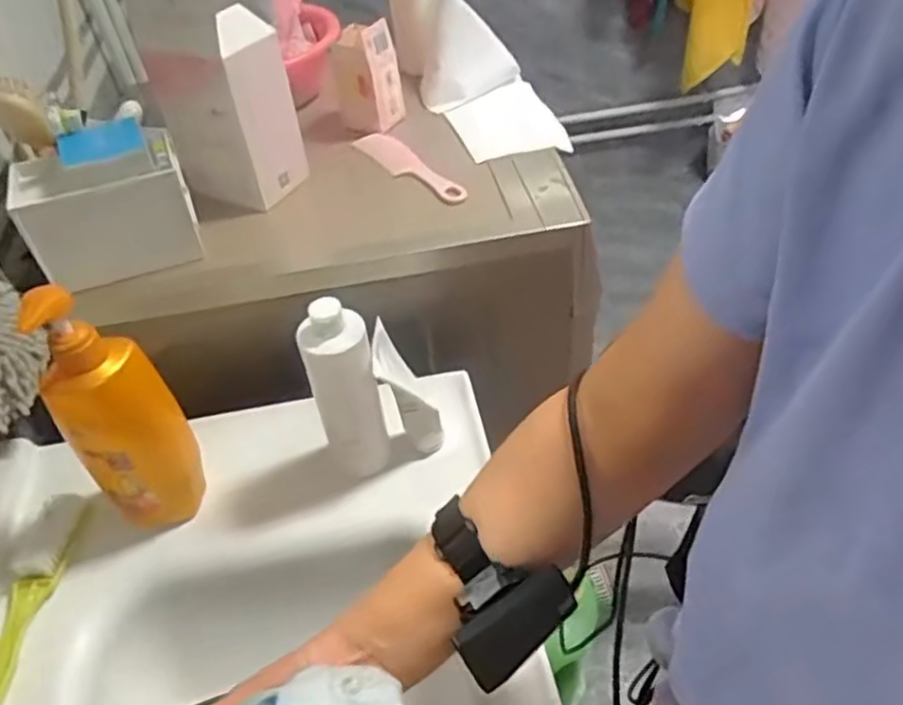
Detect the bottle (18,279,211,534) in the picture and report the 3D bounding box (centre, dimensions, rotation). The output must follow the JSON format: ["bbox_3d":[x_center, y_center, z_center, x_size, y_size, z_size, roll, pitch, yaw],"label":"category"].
[{"bbox_3d":[-0.282,0.052,0.604,0.085,0.244,0.082,-34,50,-26],"label":"bottle"}]

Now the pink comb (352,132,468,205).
[{"bbox_3d":[-0.051,-0.236,0.901,0.047,0.009,0.203,-29,48,-22],"label":"pink comb"}]

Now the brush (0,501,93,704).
[{"bbox_3d":[-0.375,0.232,0.621,0.030,0.035,0.222,-1,44,5],"label":"brush"}]

